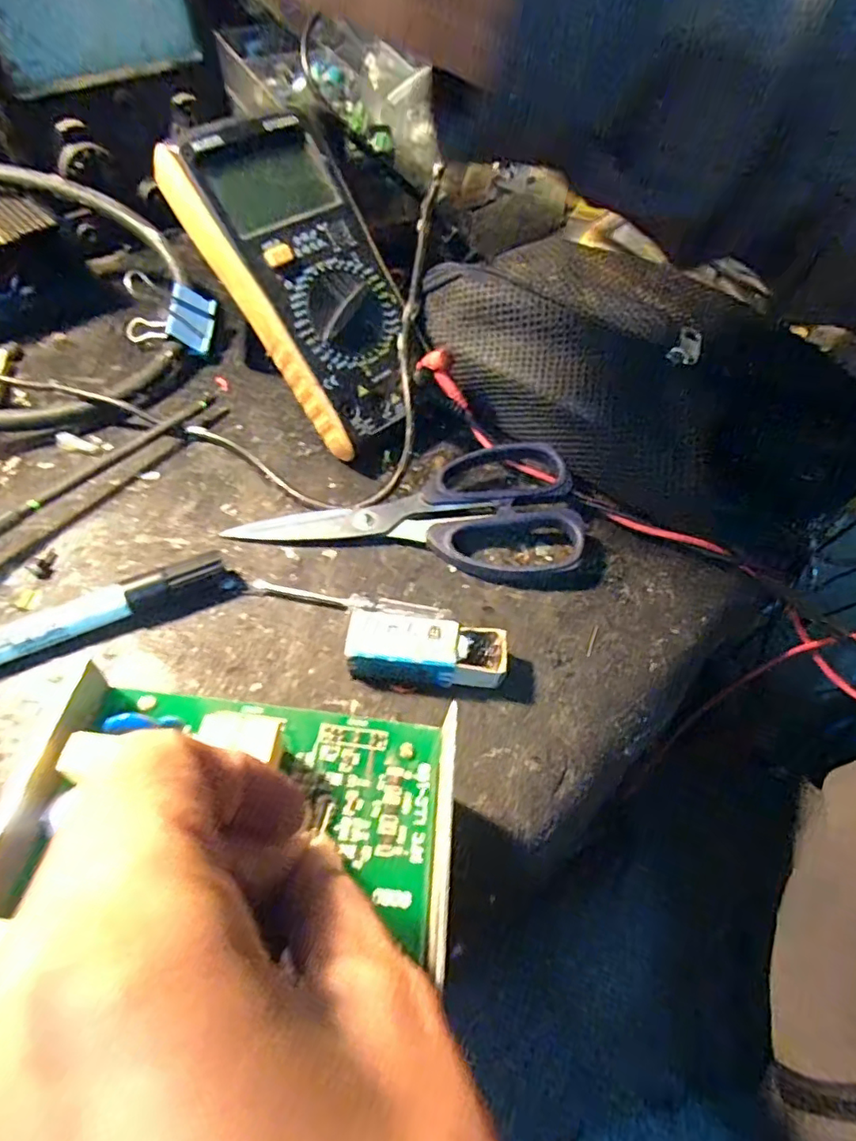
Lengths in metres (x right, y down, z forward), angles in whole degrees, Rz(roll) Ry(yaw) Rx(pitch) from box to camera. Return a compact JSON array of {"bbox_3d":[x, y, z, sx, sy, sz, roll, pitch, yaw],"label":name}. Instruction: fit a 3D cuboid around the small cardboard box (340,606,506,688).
[{"bbox_3d":[-0.001,0.037,0.248,0.067,0.021,0.028,8,55,1],"label":"small cardboard box"}]

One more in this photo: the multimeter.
[{"bbox_3d":[-0.059,-0.151,0.303,0.085,0.024,0.162,-39,107,-22],"label":"multimeter"}]

